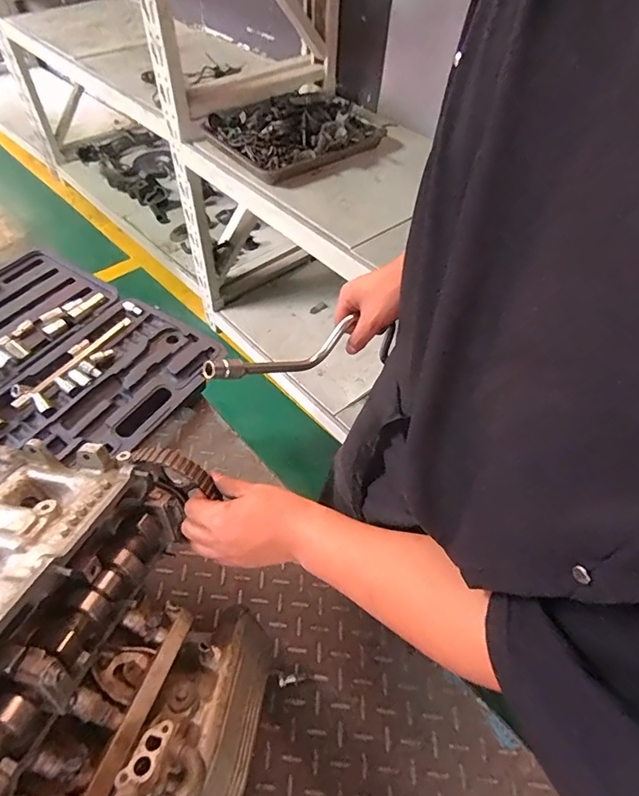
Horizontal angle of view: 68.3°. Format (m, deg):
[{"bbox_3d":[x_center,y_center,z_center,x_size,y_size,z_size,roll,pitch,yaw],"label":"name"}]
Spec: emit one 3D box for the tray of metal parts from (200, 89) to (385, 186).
[{"bbox_3d":[-0.070,-0.785,1.351,0.459,0.089,0.363,-29,60,-21],"label":"tray of metal parts"}]

